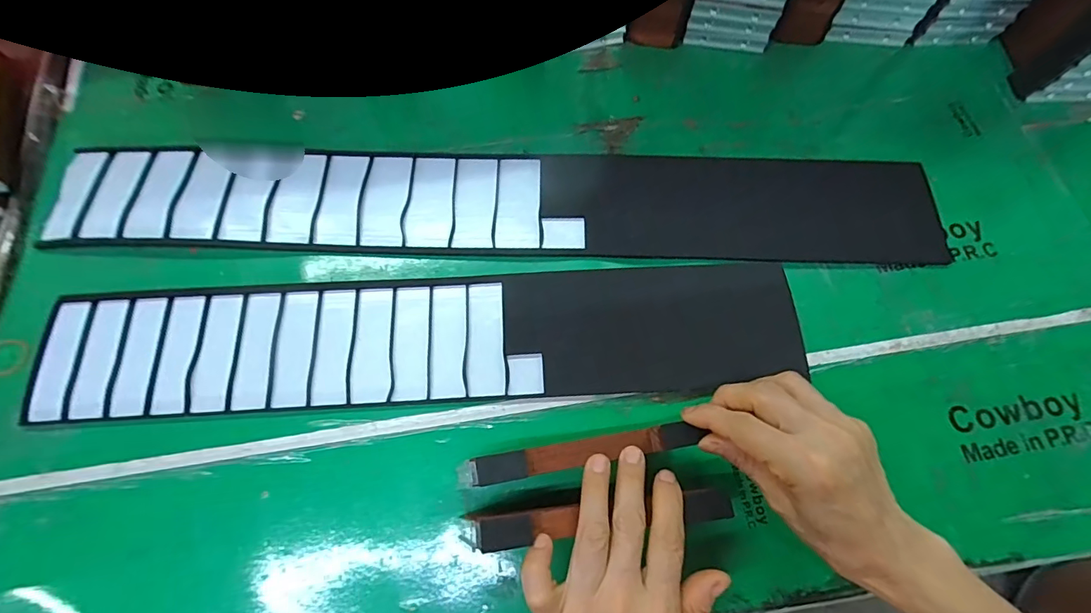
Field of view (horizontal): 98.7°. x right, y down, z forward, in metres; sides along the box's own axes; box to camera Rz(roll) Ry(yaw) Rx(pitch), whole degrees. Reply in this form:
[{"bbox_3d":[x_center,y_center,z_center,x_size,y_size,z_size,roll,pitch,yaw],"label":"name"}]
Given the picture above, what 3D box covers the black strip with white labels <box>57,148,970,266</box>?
[{"bbox_3d":[-0.037,-0.088,0.394,0.716,0.008,0.101,0,70,-1],"label":"black strip with white labels"}]

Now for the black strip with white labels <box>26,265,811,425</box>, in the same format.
[{"bbox_3d":[-0.088,0.026,0.353,0.552,0.008,0.093,-3,71,-1],"label":"black strip with white labels"}]

